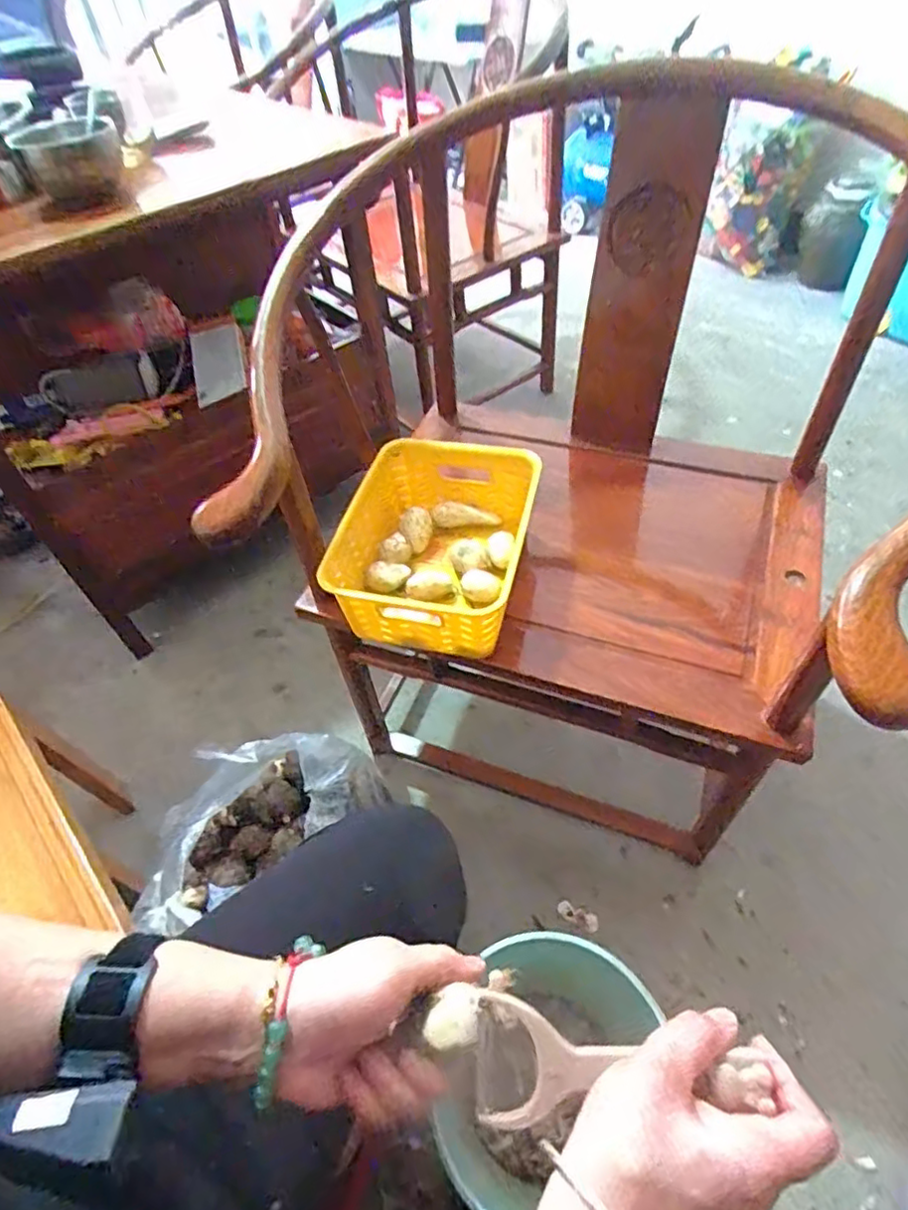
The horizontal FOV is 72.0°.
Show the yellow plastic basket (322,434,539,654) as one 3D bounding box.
[{"bbox_3d":[-0.025,-0.072,0.724,0.191,0.102,0.250,7,52,10],"label":"yellow plastic basket"}]

